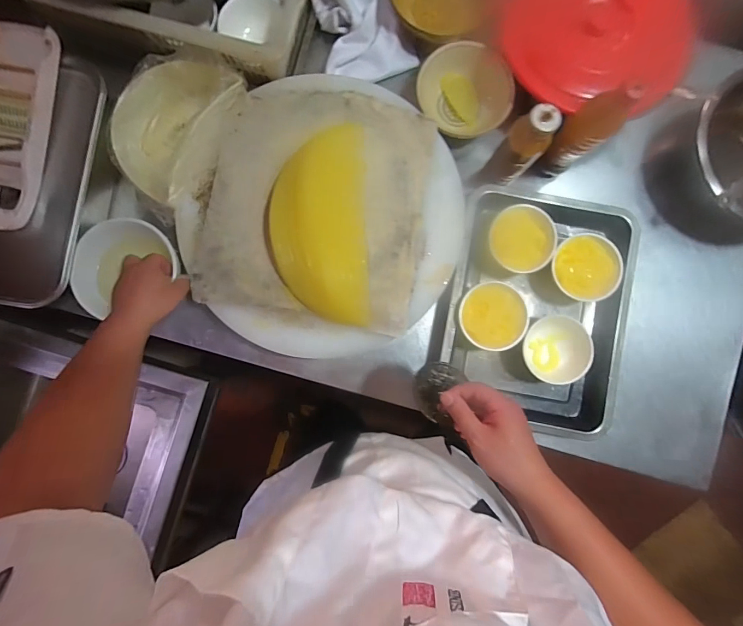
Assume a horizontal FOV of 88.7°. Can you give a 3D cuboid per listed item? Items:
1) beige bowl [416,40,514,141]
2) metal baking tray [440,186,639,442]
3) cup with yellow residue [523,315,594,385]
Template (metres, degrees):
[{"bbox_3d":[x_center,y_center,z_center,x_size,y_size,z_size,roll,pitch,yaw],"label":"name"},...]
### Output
[{"bbox_3d":[0.156,-0.388,0.656,0.155,0.069,0.147,0,88,-1],"label":"beige bowl"},{"bbox_3d":[0.281,-0.007,0.642,0.293,0.050,0.384,10,87,-1],"label":"metal baking tray"},{"bbox_3d":[0.307,0.062,0.637,0.109,0.052,0.115,0,88,-1],"label":"cup with yellow residue"}]

